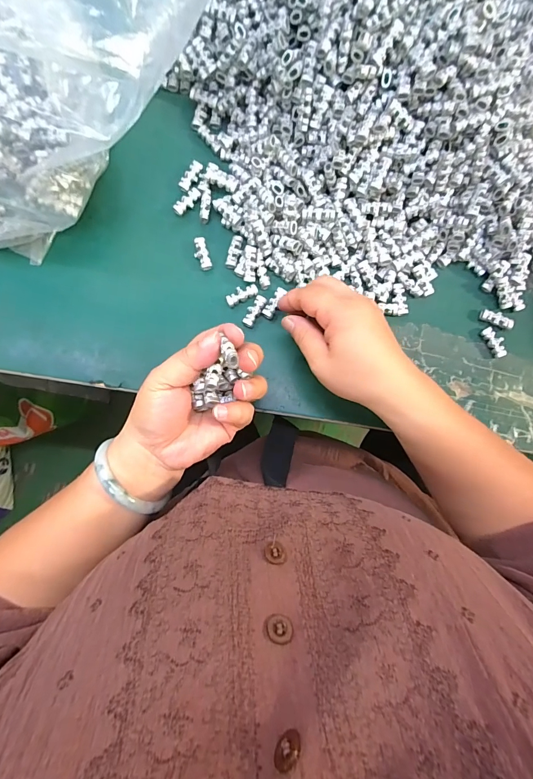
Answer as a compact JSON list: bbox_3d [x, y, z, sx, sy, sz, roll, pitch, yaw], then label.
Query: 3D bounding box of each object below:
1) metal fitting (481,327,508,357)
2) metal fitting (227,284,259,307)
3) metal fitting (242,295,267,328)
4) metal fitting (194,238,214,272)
[{"bbox_3d":[0.219,-0.045,0.335,0.014,0.006,0.030,-33,86,-7],"label":"metal fitting"},{"bbox_3d":[-0.023,-0.088,0.325,0.030,0.005,0.013,-24,85,-6],"label":"metal fitting"},{"bbox_3d":[-0.011,-0.073,0.323,0.011,0.004,0.031,32,83,1],"label":"metal fitting"},{"bbox_3d":[-0.061,-0.127,0.329,0.013,0.008,0.030,-17,85,-5],"label":"metal fitting"}]

